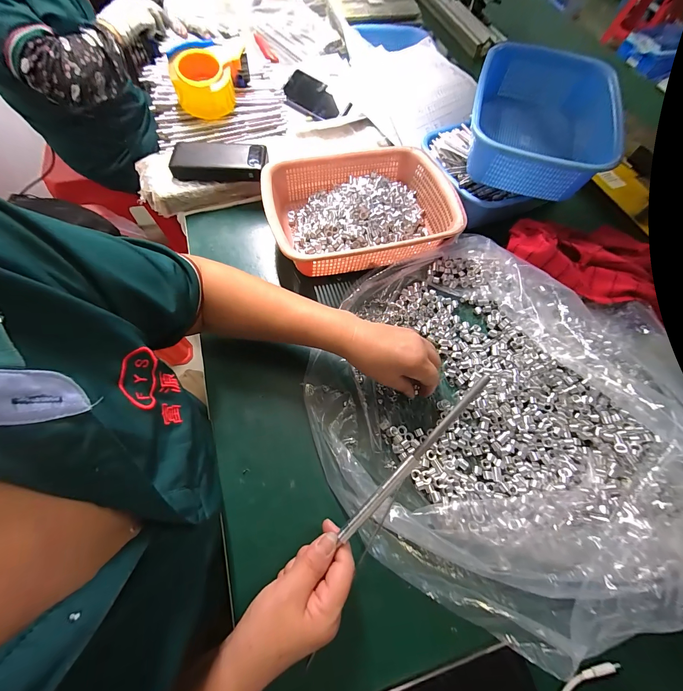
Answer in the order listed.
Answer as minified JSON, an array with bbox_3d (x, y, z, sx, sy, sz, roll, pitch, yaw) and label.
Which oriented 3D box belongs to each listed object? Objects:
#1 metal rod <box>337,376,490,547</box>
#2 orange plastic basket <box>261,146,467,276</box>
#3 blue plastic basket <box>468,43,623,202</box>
[{"bbox_3d":[0.062,0.108,0.270,0.009,0.005,0.195,42,95,16],"label":"metal rod"},{"bbox_3d":[0.033,-0.217,0.483,0.292,0.074,0.210,-14,67,-7],"label":"orange plastic basket"},{"bbox_3d":[0.308,-0.353,0.473,0.190,0.091,0.258,16,66,4],"label":"blue plastic basket"}]

